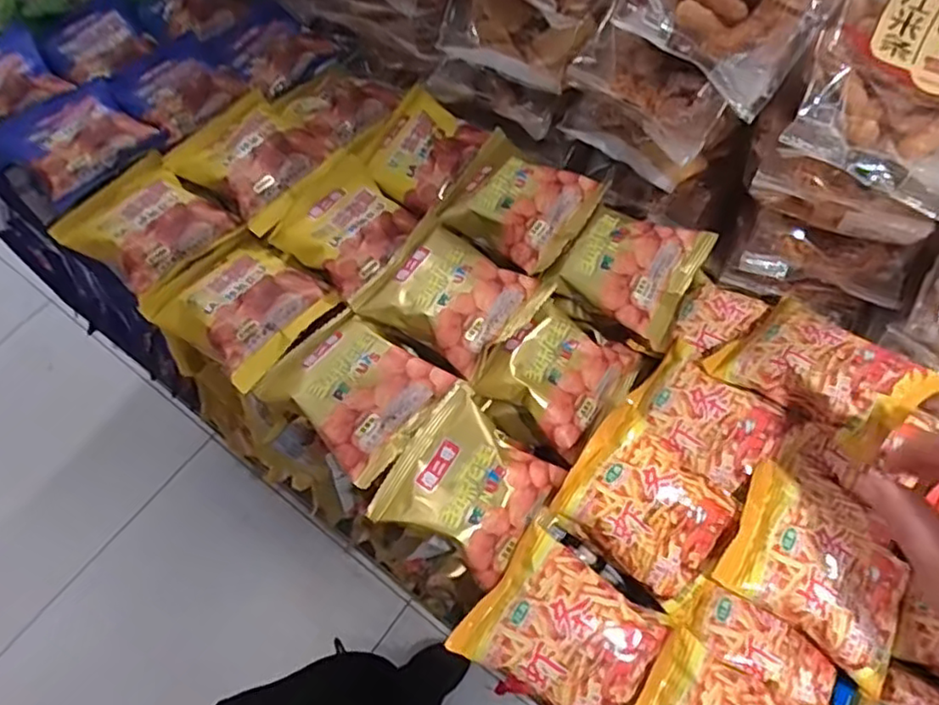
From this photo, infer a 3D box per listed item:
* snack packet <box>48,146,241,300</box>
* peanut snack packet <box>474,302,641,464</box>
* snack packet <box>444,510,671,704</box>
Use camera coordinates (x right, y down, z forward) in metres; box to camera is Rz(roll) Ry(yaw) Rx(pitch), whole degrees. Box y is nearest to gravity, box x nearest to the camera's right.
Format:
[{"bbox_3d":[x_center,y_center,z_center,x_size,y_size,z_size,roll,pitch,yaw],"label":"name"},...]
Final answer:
[{"bbox_3d":[-0.205,-0.084,0.403,0.081,0.013,0.079,34,70,14],"label":"snack packet"},{"bbox_3d":[0.059,0.010,0.398,0.075,0.031,0.091,36,70,15],"label":"peanut snack packet"},{"bbox_3d":[0.047,0.138,0.319,0.083,0.018,0.073,35,70,14],"label":"snack packet"}]

